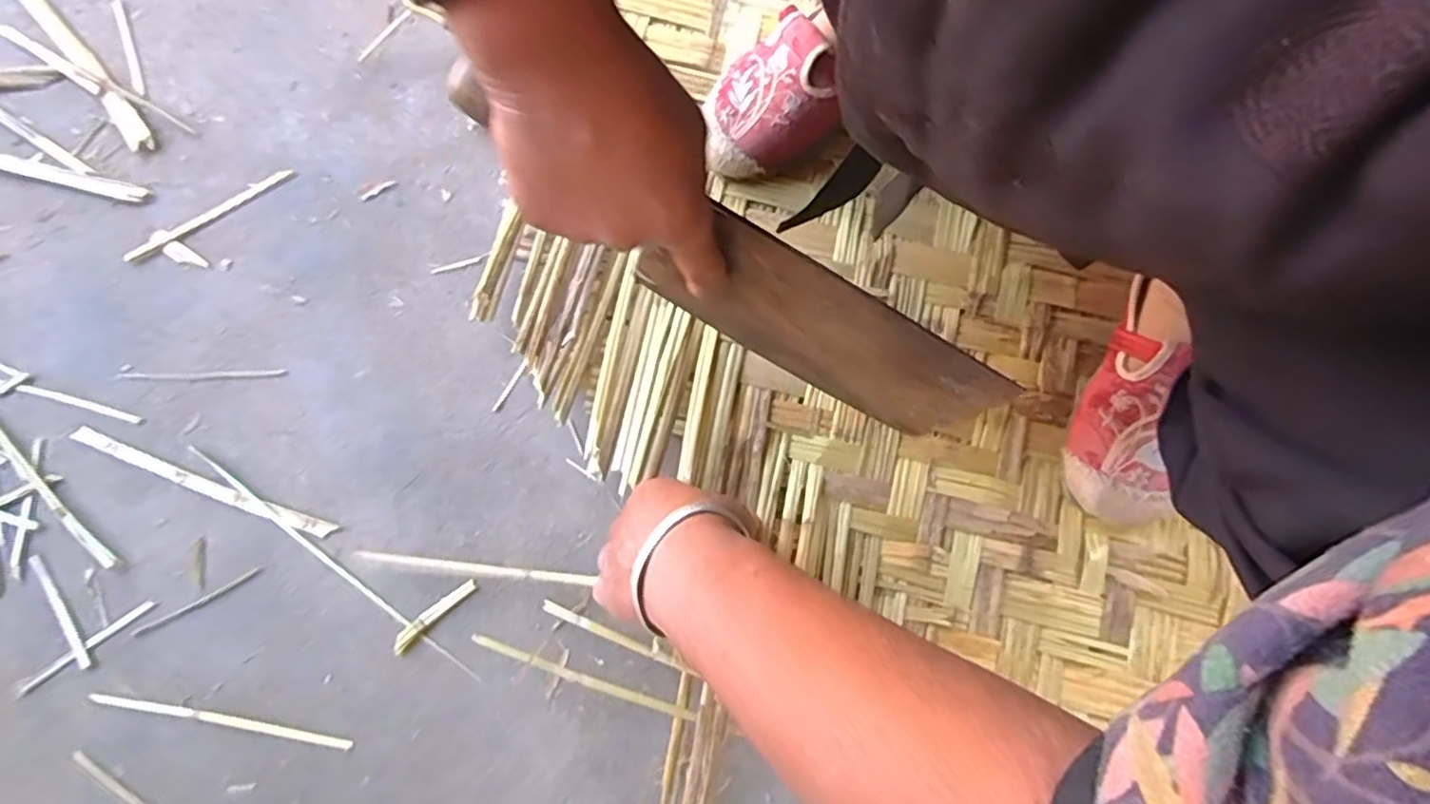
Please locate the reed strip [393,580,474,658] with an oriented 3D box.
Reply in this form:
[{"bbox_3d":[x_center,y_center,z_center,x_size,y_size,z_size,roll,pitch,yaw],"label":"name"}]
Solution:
[{"bbox_3d":[-0.185,0.140,0.453,0.064,0.006,0.010,-42,78,-9],"label":"reed strip"}]

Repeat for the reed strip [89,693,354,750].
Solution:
[{"bbox_3d":[-0.316,0.204,0.443,0.172,0.004,0.008,9,76,4],"label":"reed strip"}]

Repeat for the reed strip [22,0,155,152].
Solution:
[{"bbox_3d":[-0.531,-0.297,0.562,0.020,0.012,0.261,-40,78,-9],"label":"reed strip"}]

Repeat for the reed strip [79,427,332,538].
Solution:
[{"bbox_3d":[-0.357,0.055,0.479,0.201,0.004,0.012,19,77,6],"label":"reed strip"}]

